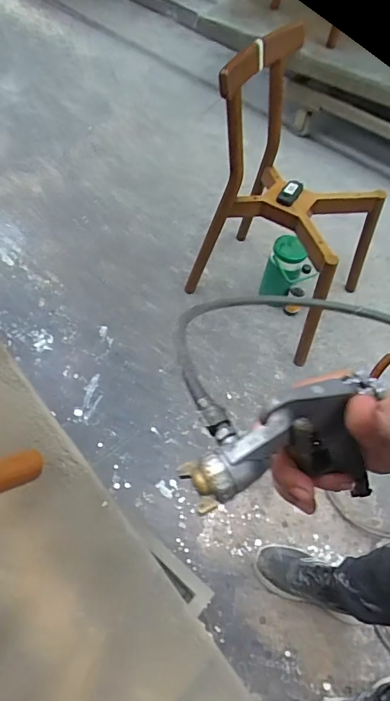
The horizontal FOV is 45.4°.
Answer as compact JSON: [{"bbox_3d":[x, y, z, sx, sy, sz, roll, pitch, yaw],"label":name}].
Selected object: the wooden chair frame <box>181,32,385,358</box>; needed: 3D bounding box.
[{"bbox_3d":[0.283,-0.424,1.393,0.463,0.797,0.501,29,57,15],"label":"wooden chair frame"}]

